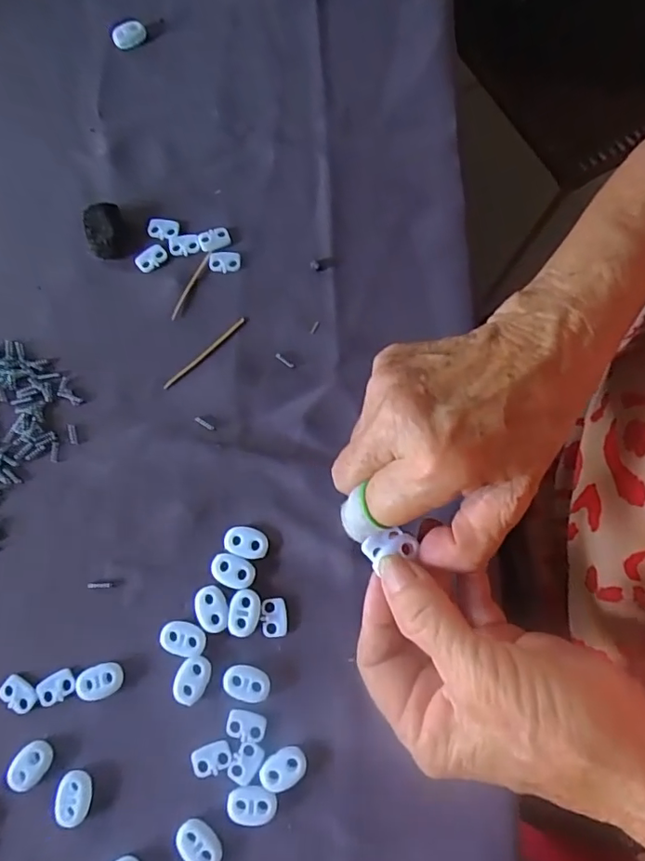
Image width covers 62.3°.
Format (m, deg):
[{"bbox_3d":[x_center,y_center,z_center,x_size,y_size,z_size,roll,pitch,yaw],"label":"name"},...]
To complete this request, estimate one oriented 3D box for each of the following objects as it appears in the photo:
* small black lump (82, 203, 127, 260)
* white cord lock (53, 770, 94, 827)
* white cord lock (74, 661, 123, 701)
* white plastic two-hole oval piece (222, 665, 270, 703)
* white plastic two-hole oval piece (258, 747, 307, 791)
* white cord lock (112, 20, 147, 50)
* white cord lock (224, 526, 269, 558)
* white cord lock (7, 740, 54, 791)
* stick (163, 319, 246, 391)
[{"bbox_3d":[-0.130,-0.119,0.320,0.023,0.010,0.033,-18,76,-6],"label":"small black lump"},{"bbox_3d":[-0.117,0.171,0.249,0.016,0.007,0.021,8,75,1],"label":"white cord lock"},{"bbox_3d":[-0.110,0.123,0.263,0.022,0.005,0.016,-9,75,-3],"label":"white cord lock"},{"bbox_3d":[-0.037,0.123,0.260,0.023,0.004,0.015,19,76,4],"label":"white plastic two-hole oval piece"},{"bbox_3d":[-0.018,0.159,0.251,0.023,0.005,0.016,-30,77,-8],"label":"white plastic two-hole oval piece"},{"bbox_3d":[-0.131,-0.269,0.361,0.023,0.007,0.012,-28,77,-8],"label":"white cord lock"},{"bbox_3d":[-0.039,0.058,0.277,0.022,0.004,0.014,11,75,2],"label":"white cord lock"},{"bbox_3d":[-0.139,0.159,0.253,0.015,0.005,0.021,37,78,9],"label":"white cord lock"},{"bbox_3d":[-0.067,-0.044,0.305,0.060,0.004,0.004,-43,80,-11],"label":"stick"}]

